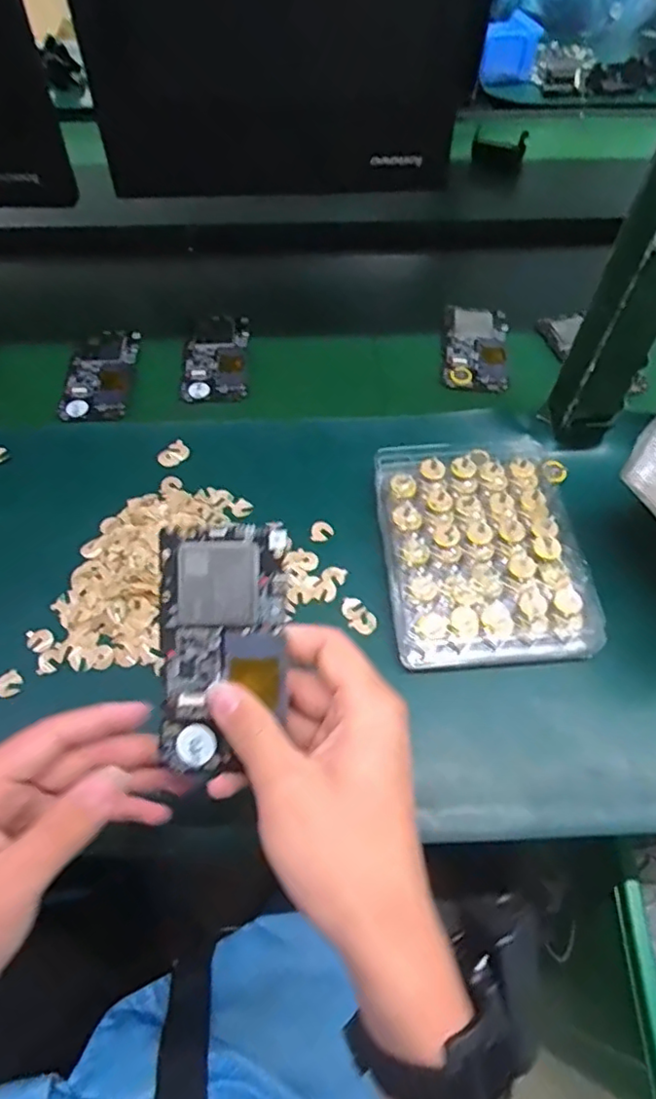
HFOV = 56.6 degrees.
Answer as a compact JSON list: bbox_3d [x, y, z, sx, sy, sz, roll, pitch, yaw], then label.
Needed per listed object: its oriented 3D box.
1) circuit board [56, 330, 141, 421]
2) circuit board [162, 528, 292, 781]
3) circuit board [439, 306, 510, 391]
[{"bbox_3d":[-0.216,-0.167,0.584,0.059,0.010,0.109,10,68,-8],"label":"circuit board"},{"bbox_3d":[-0.053,0.052,0.310,0.064,0.008,0.124,0,90,5],"label":"circuit board"},{"bbox_3d":[0.150,-0.205,0.619,0.063,0.014,0.116,7,57,5],"label":"circuit board"}]

